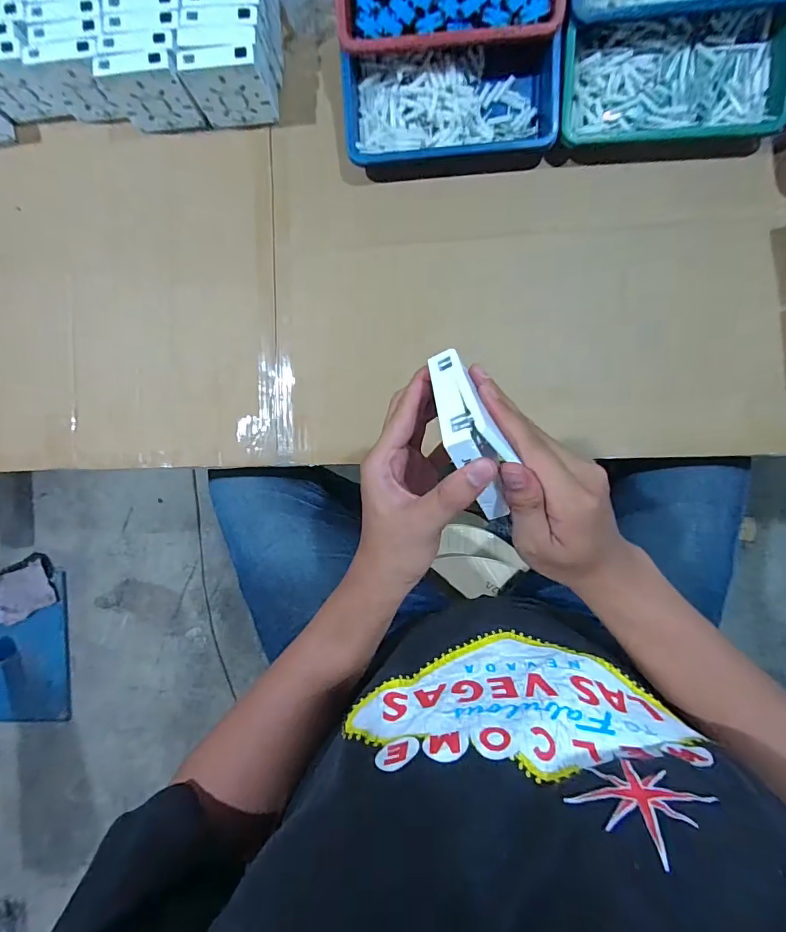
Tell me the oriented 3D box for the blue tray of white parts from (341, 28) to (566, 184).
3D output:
[{"bbox_3d":[0.063,-0.404,0.518,0.233,0.052,0.119,-1,90,5],"label":"blue tray of white parts"}]

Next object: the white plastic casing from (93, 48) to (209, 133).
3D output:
[{"bbox_3d":[-0.277,-0.431,0.532,0.088,0.099,0.023,-1,90,5],"label":"white plastic casing"}]

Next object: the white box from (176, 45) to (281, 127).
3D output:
[{"bbox_3d":[-0.184,-0.430,0.517,0.086,0.081,0.026,-2,90,5],"label":"white box"}]

